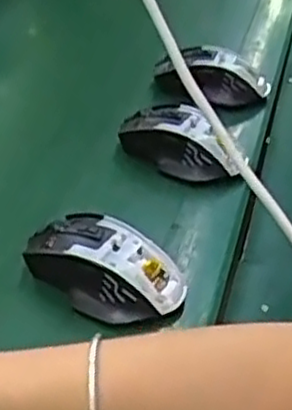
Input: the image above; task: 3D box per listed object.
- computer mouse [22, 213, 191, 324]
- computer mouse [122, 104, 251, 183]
[{"bbox_3d":[-0.029,0.042,0.509,0.105,0.040,0.062,23,41,26],"label":"computer mouse"},{"bbox_3d":[0.030,-0.056,0.640,0.112,0.042,0.055,13,38,15],"label":"computer mouse"}]

